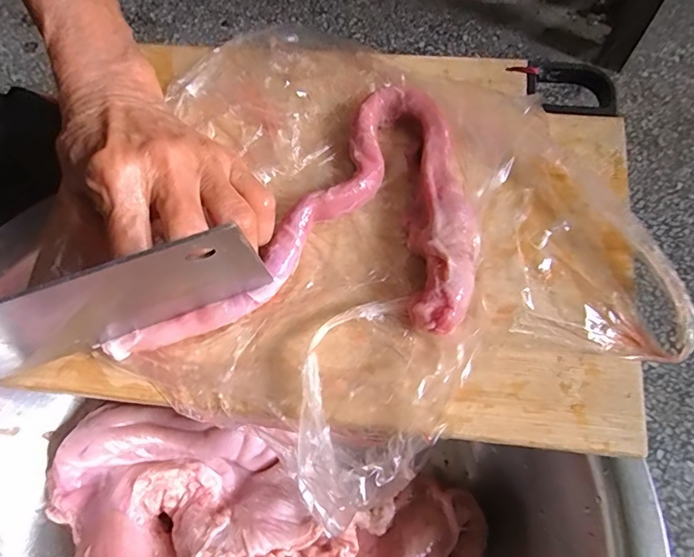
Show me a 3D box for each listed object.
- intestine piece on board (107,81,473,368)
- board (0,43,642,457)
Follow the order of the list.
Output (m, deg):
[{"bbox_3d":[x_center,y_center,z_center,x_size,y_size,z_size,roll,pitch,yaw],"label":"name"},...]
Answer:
[{"bbox_3d":[-0.027,-0.035,0.254,0.177,0.026,0.139,-2,69,1],"label":"intestine piece on board"},{"bbox_3d":[0.008,-0.037,0.258,0.282,0.031,0.226,7,69,4],"label":"board"}]

